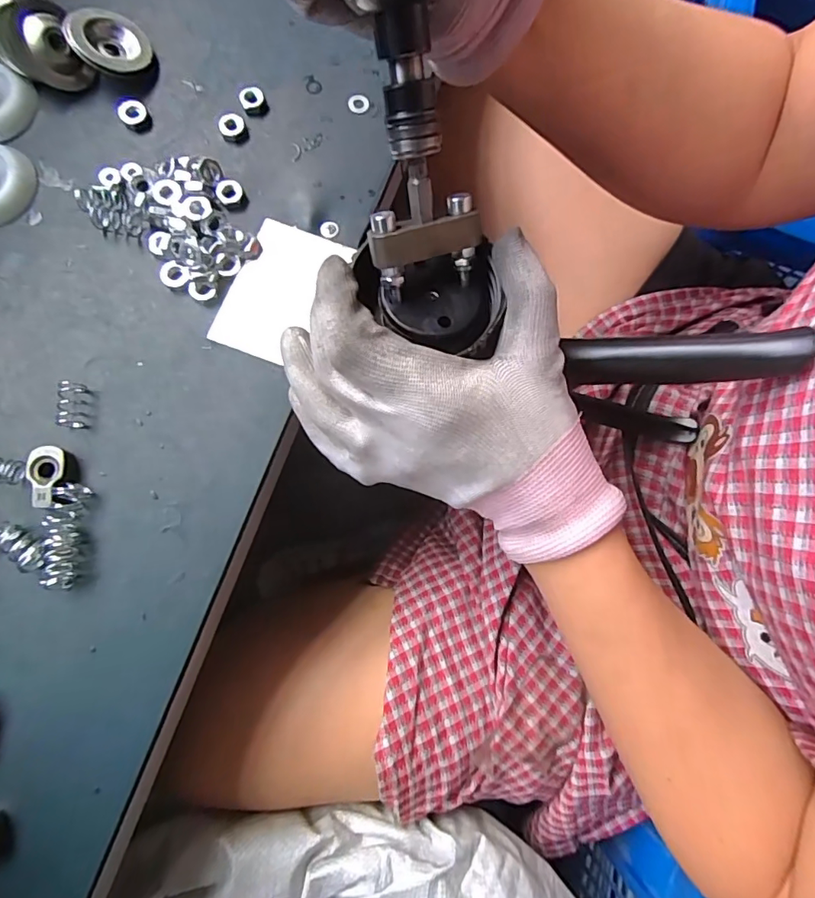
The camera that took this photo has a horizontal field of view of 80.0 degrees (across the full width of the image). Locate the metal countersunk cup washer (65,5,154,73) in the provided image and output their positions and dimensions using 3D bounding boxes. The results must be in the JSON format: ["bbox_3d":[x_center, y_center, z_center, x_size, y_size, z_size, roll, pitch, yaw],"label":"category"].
[{"bbox_3d":[-0.165,-0.224,0.270,0.040,0.008,0.040,-25,87,-31],"label":"metal countersunk cup washer"}]

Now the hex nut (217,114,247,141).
[{"bbox_3d":[-0.098,-0.181,0.272,0.014,0.005,0.014,-20,82,-7],"label":"hex nut"}]

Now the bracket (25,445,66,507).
[{"bbox_3d":[-0.171,0.013,0.231,0.015,0.009,0.028,0,80,-4],"label":"bracket"}]

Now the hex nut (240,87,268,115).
[{"bbox_3d":[-0.088,-0.198,0.277,0.013,0.006,0.015,-20,82,-7],"label":"hex nut"}]

